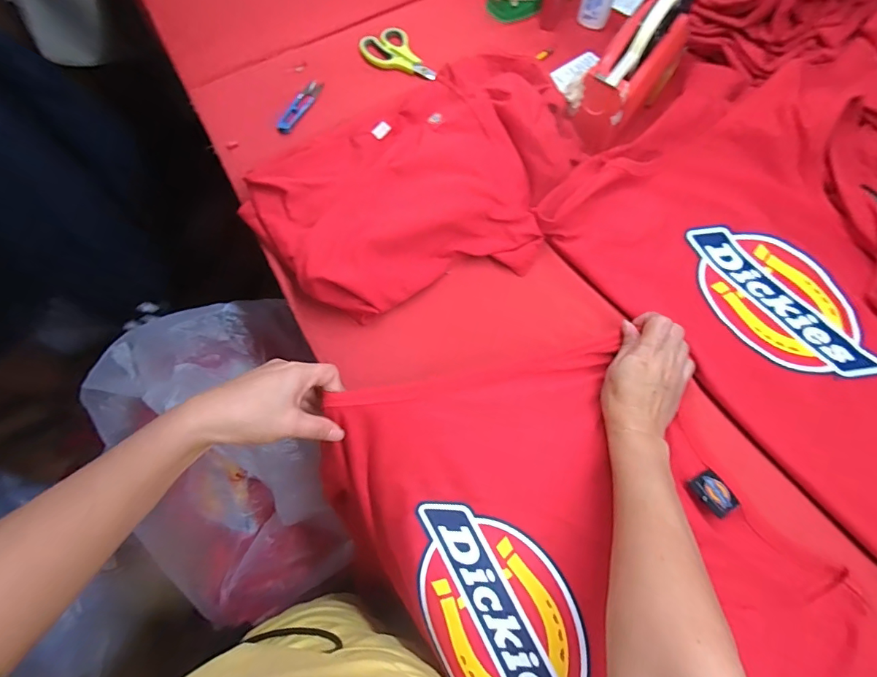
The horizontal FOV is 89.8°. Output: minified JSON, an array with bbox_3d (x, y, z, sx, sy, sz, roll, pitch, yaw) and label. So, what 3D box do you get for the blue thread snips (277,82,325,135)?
[{"bbox_3d":[-0.189,-0.320,0.606,0.023,0.011,0.102,18,71,8],"label":"blue thread snips"}]

